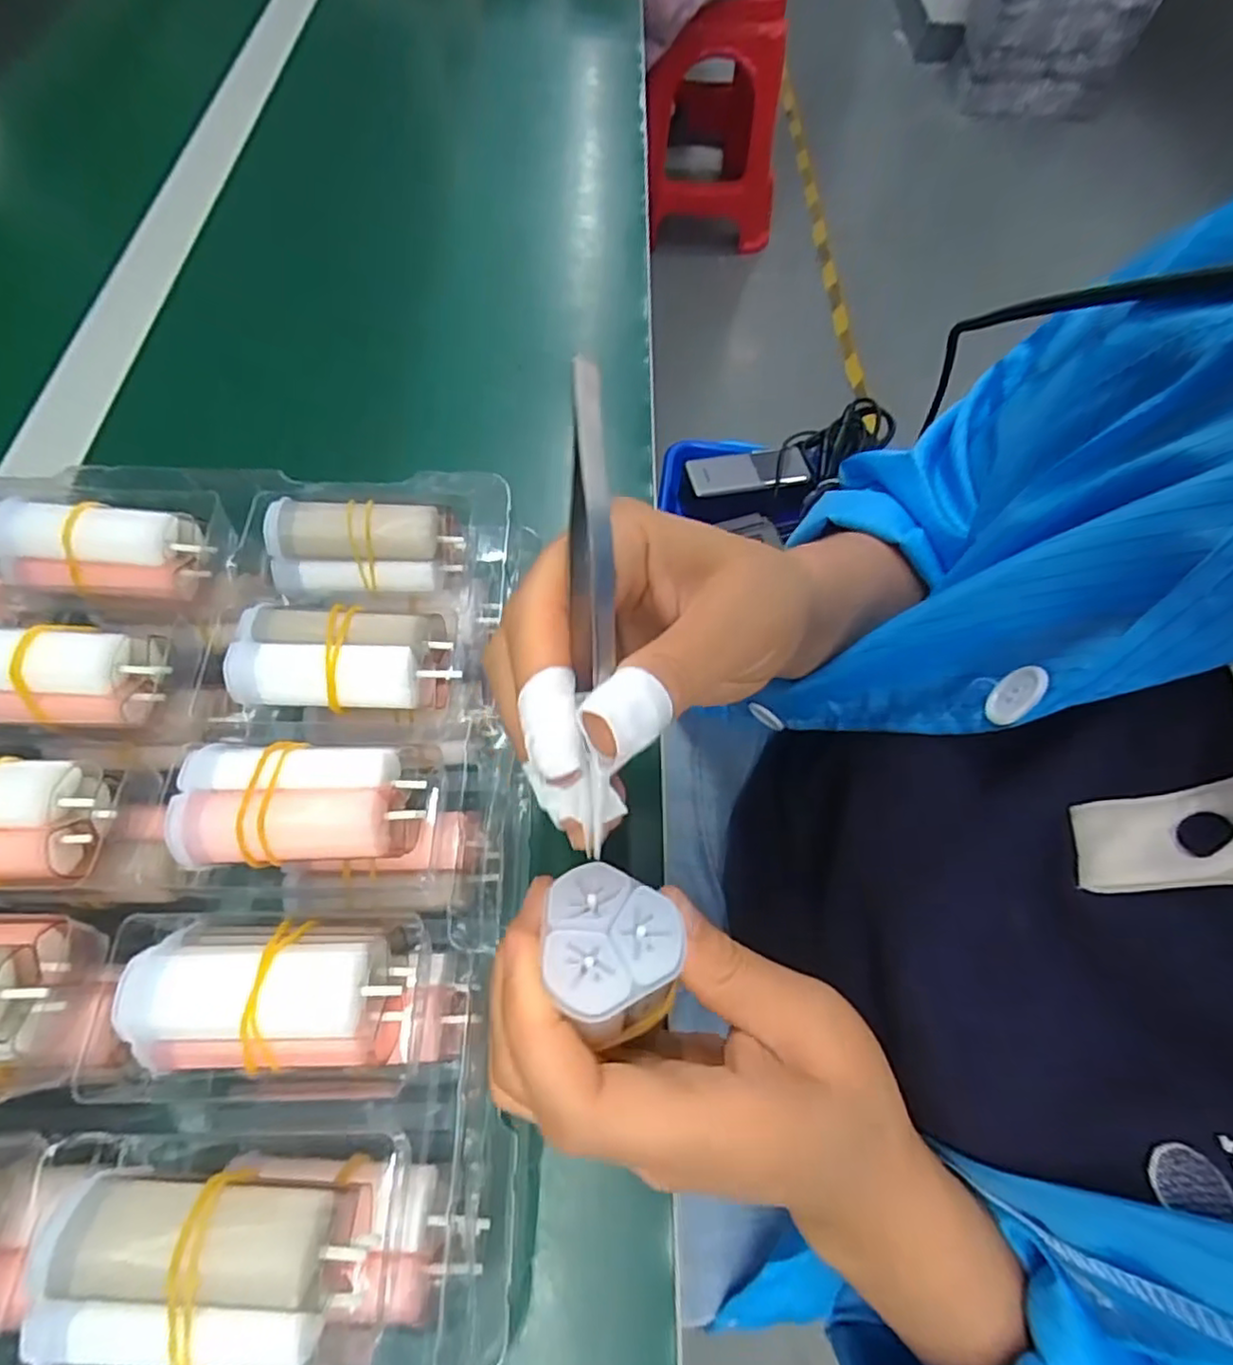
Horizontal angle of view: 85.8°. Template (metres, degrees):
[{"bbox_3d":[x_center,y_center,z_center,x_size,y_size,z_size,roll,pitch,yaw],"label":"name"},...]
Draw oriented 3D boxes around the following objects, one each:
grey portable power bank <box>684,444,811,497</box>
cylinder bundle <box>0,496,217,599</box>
[{"bbox_3d":[0.137,-0.222,0.691,0.131,0.018,0.048,-14,65,-9],"label":"grey portable power bank"},{"bbox_3d":[-0.191,-0.051,0.245,0.067,0.025,0.030,3,64,-1],"label":"cylinder bundle"}]

